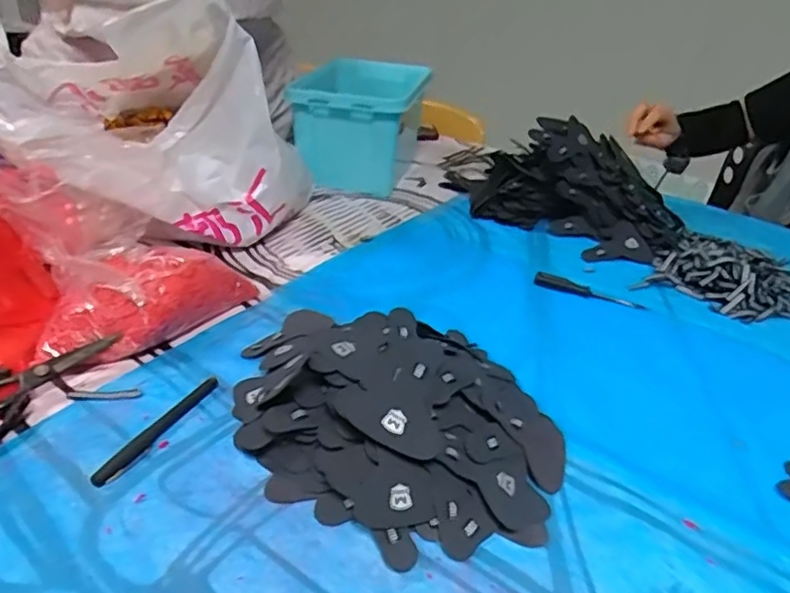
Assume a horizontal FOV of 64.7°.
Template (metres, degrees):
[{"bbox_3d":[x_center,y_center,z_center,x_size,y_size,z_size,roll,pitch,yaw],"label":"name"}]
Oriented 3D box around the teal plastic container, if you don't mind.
[{"bbox_3d":[-0.070,-0.314,1.117,0.220,0.143,0.271,7,31,5],"label":"teal plastic container"}]

